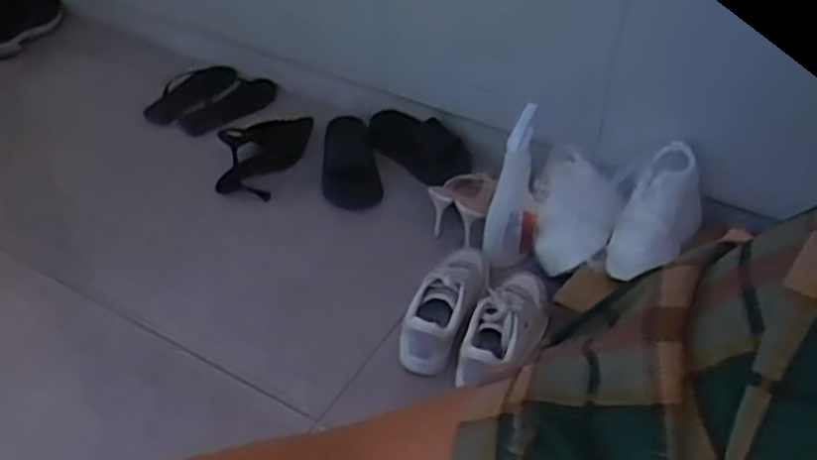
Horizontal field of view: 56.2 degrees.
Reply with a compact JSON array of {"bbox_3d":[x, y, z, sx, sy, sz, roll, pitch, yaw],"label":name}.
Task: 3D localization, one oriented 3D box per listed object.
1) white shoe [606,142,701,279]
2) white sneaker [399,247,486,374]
[{"bbox_3d":[0.377,-0.025,1.146,0.095,0.104,0.218,24,47,24],"label":"white shoe"},{"bbox_3d":[0.063,0.112,1.136,0.085,0.108,0.228,16,44,17],"label":"white sneaker"}]

